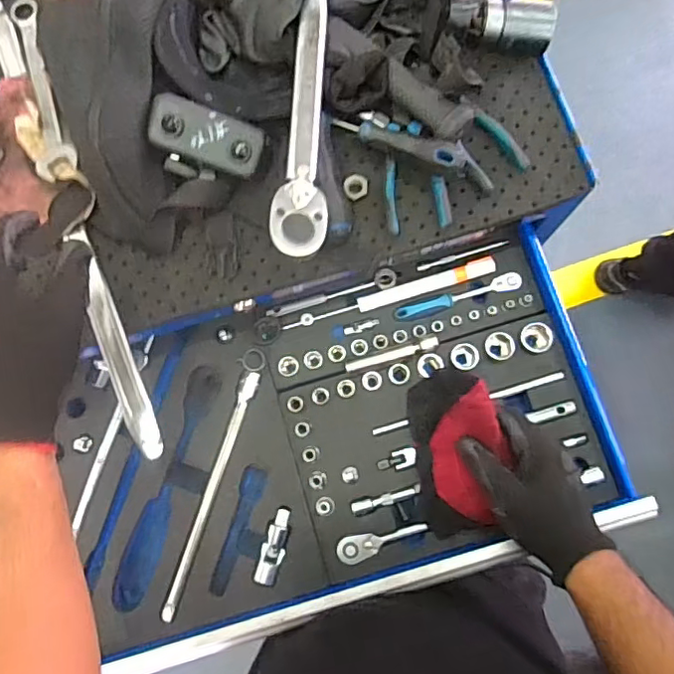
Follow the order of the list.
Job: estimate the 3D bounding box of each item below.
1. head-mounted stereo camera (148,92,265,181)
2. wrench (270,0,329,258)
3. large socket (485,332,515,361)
[{"bbox_3d":[-0.112,-0.171,0.483,0.095,0.017,0.050,14,105,-5],"label":"head-mounted stereo camera"},{"bbox_3d":[-0.021,-0.283,0.492,0.047,0.034,0.448,2,73,1],"label":"wrench"},{"bbox_3d":[0.159,0.011,0.555,0.027,0.022,0.027,0,73,0],"label":"large socket"}]

